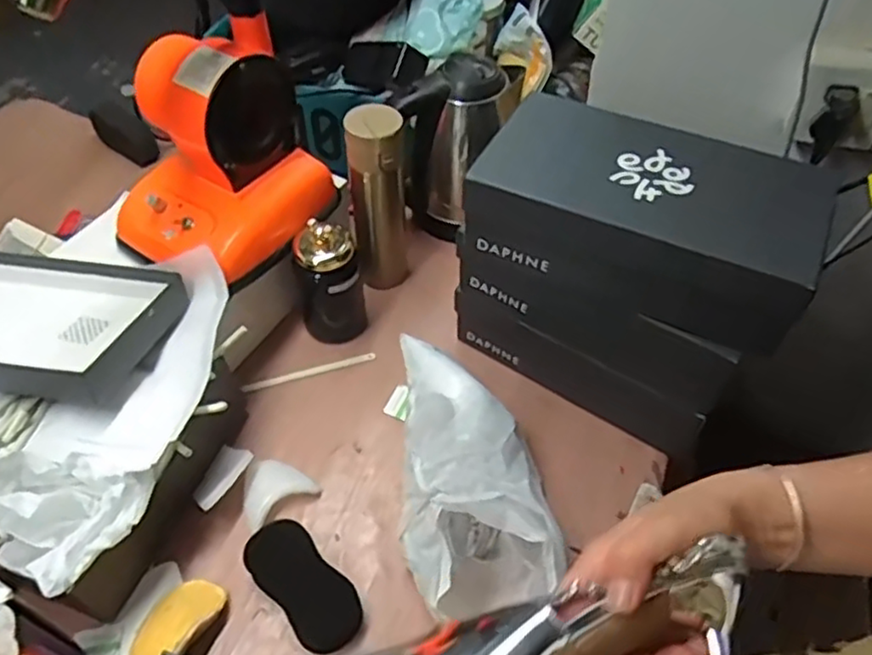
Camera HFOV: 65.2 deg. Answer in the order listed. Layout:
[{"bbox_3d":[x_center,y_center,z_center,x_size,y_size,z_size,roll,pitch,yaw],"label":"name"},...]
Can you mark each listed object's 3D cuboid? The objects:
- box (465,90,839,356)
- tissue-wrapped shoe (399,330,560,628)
[{"bbox_3d":[0.191,-0.109,0.626,0.289,0.099,0.160,22,54,16],"label":"box"},{"bbox_3d":[0.031,0.131,0.674,0.132,0.113,0.287,-5,51,-5],"label":"tissue-wrapped shoe"}]

